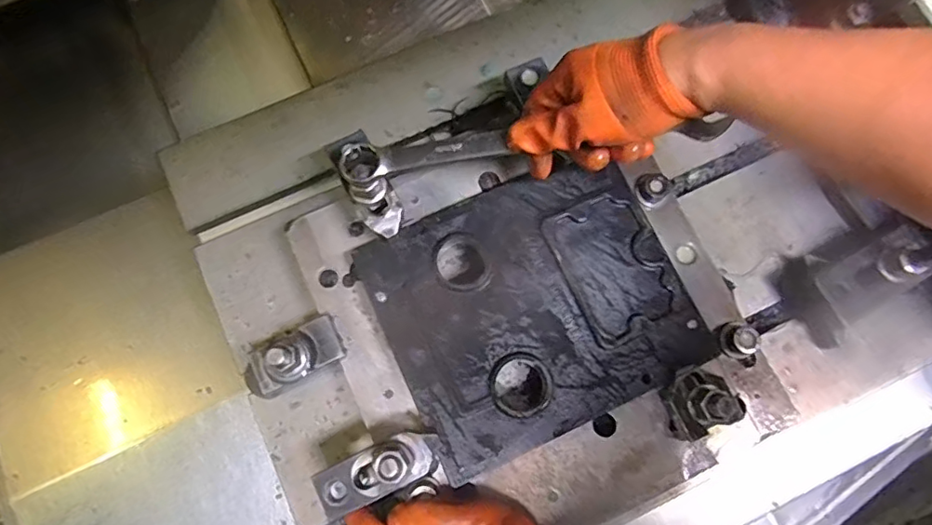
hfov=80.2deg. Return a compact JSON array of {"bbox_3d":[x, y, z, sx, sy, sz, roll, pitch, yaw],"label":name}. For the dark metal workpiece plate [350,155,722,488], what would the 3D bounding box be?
[{"bbox_3d":[0.056,0.034,0.468,0.242,0.016,0.206,-25,80,-6],"label":"dark metal workpiece plate"}]

